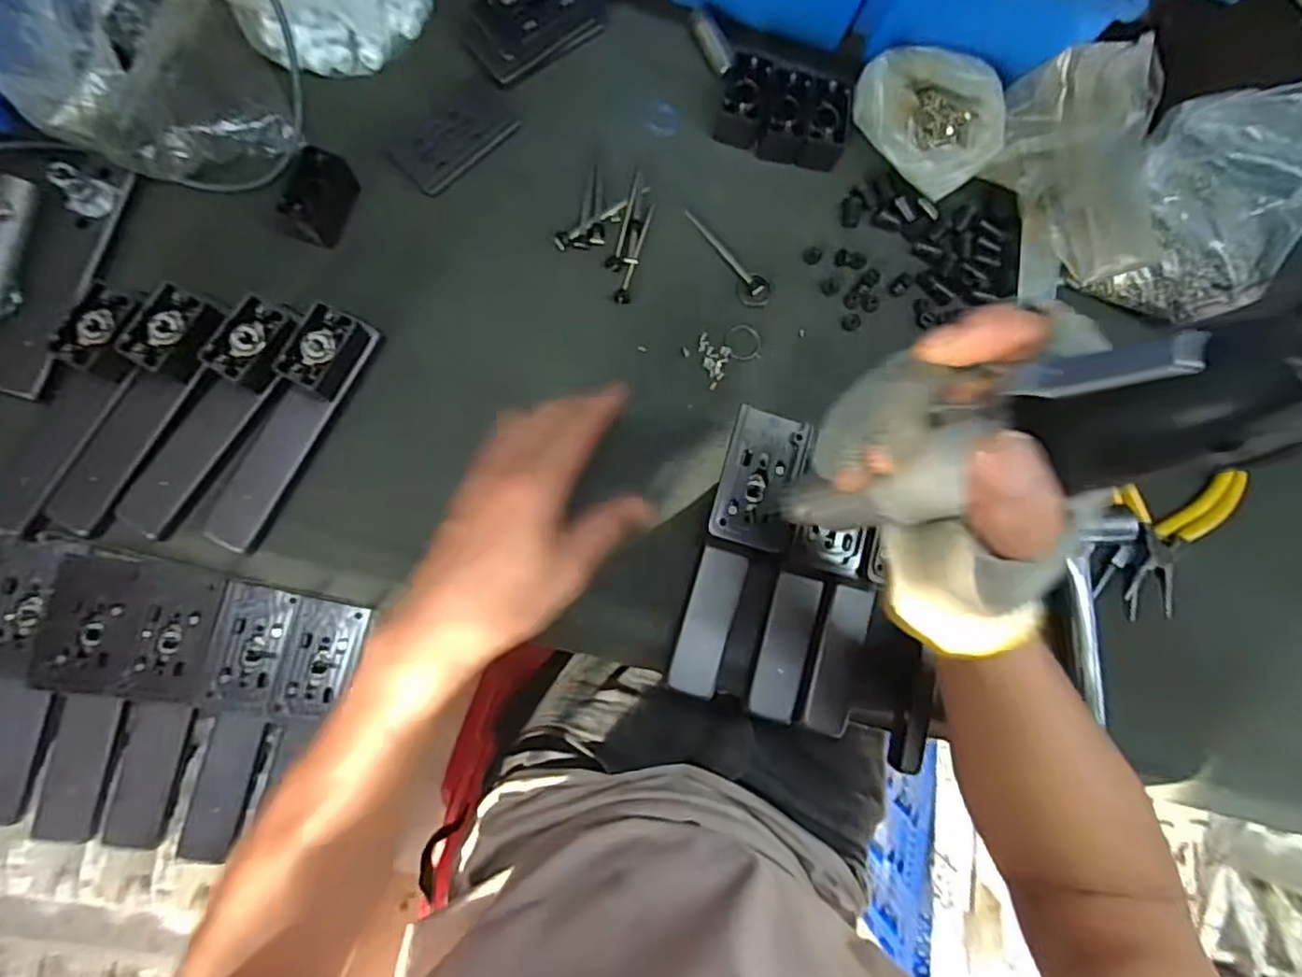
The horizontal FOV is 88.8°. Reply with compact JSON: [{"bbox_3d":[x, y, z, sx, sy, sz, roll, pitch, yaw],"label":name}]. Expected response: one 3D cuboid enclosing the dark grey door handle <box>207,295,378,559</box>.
[{"bbox_3d":[-0.230,-0.039,0.420,0.034,0.045,0.163,28,84,-2],"label":"dark grey door handle"}]

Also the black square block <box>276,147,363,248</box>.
[{"bbox_3d":[-0.222,-0.192,0.445,0.029,0.032,0.056,18,84,-3],"label":"black square block"}]

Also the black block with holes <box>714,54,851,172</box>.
[{"bbox_3d":[0.097,-0.271,0.480,0.090,0.030,0.057,17,84,-3],"label":"black block with holes"}]

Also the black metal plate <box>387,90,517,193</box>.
[{"bbox_3d":[-0.139,-0.245,0.466,0.080,0.006,0.050,-43,90,-7],"label":"black metal plate"}]

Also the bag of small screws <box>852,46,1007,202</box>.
[{"bbox_3d":[0.199,-0.268,0.477,0.105,0.046,0.085,31,83,-2],"label":"bag of small screws"}]

